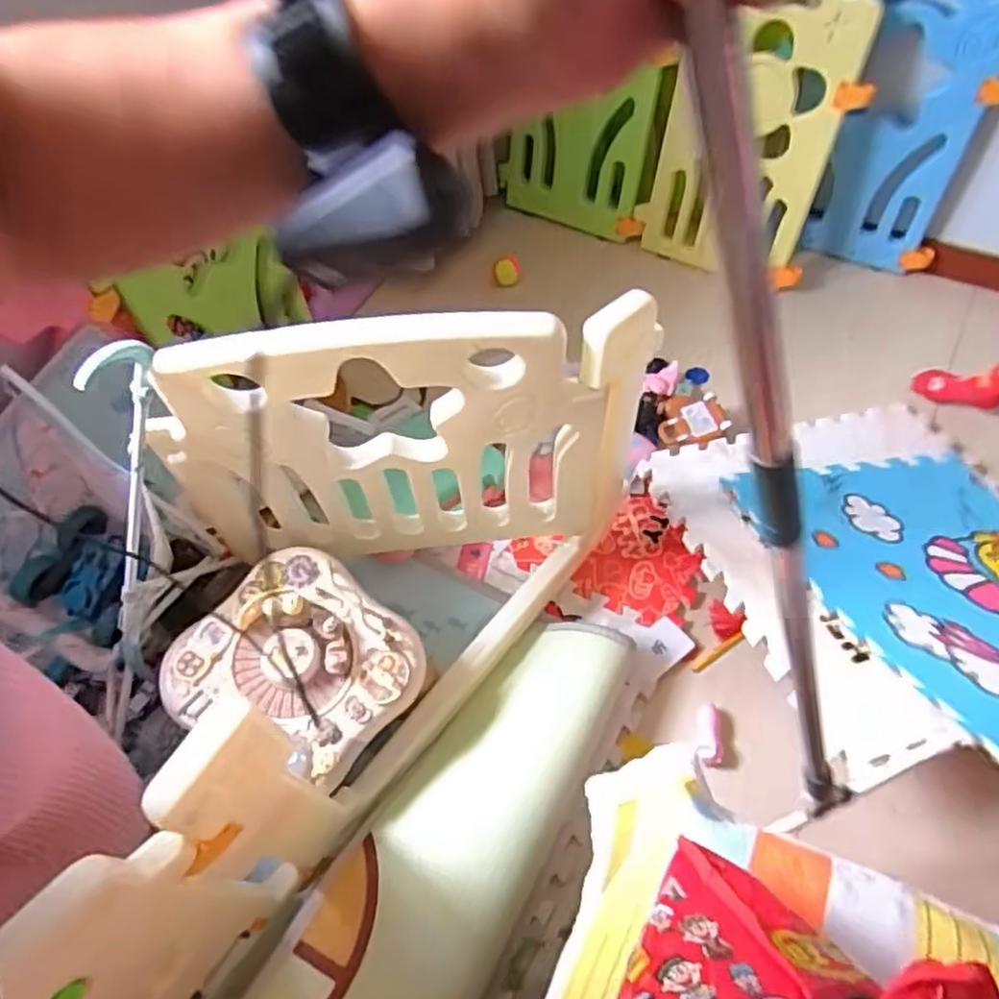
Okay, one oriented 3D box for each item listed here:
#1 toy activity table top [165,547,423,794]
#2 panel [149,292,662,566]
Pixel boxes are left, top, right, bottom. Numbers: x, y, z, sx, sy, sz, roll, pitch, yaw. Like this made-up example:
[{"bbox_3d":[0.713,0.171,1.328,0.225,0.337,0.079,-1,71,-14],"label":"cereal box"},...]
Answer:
[{"bbox_3d":[-0.277,0.222,0.967,0.281,0.092,0.276,36,65,23],"label":"toy activity table top"},{"bbox_3d":[-0.122,-0.068,0.965,0.617,0.470,0.069,-5,57,0],"label":"panel"}]

